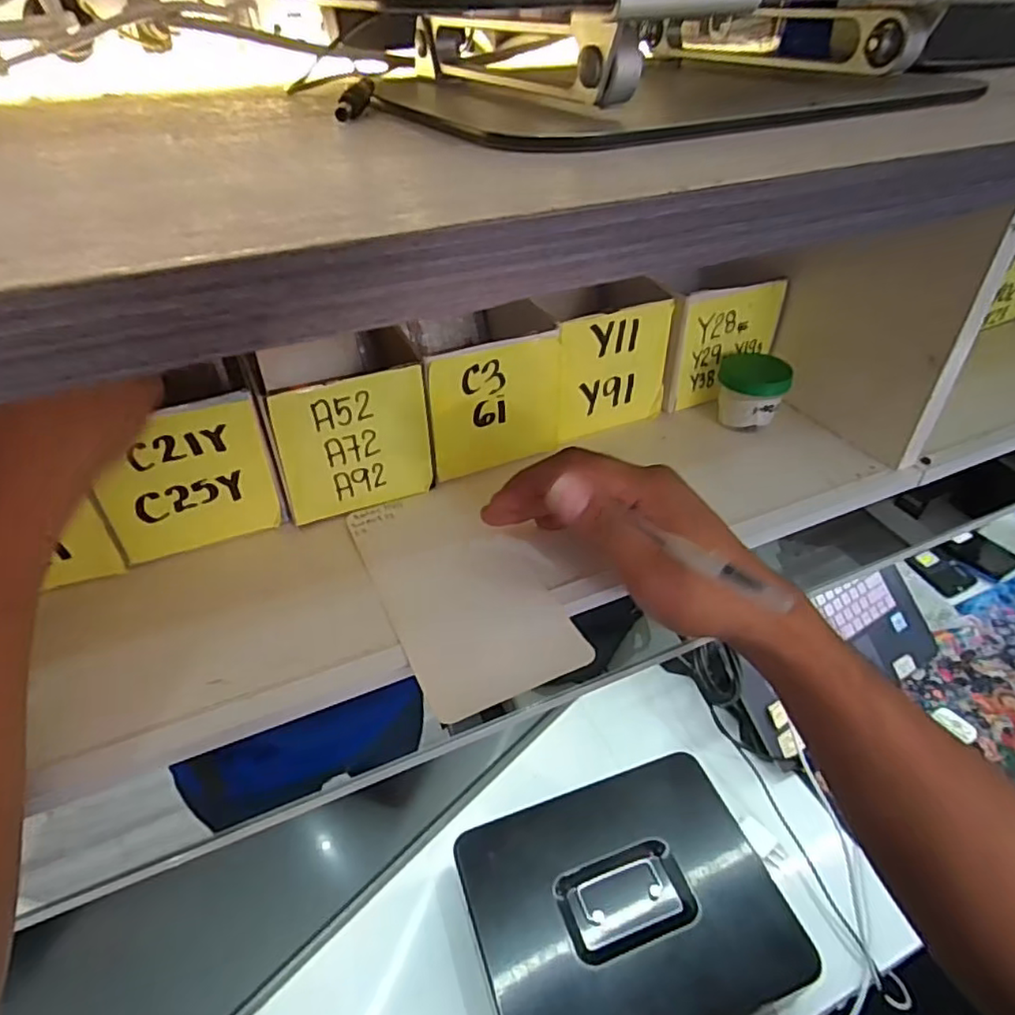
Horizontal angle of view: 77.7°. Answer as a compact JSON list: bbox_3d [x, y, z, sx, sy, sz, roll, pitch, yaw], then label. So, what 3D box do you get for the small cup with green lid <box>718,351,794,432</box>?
[{"bbox_3d":[0.182,-0.088,0.469,0.047,0.043,0.053,-1,39,1],"label":"small cup with green lid"}]

